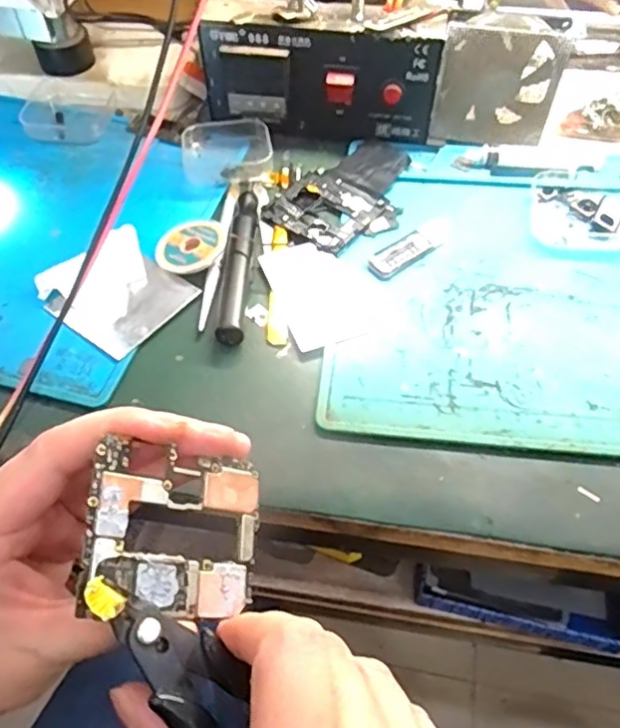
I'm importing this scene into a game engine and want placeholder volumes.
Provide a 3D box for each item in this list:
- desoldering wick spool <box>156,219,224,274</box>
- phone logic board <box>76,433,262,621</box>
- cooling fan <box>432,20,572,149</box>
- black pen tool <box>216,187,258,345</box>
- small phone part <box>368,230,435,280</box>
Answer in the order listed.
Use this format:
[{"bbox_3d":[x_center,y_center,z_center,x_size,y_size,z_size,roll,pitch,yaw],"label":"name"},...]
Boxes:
[{"bbox_3d":[-0.076,-0.074,0.396,0.043,0.013,0.043,-1,56,1],"label":"desoldering wick spool"},{"bbox_3d":[-0.043,0.057,0.214,0.066,0.008,0.054,17,63,-40],"label":"phone logic board"},{"bbox_3d":[0.129,-0.190,0.428,0.080,0.080,0.019,4,56,4],"label":"cooling fan"},{"bbox_3d":[-0.043,-0.063,0.388,0.014,0.014,0.124,2,56,3],"label":"black pen tool"},{"bbox_3d":[0.057,-0.069,0.395,0.046,0.004,0.020,-32,61,-19],"label":"small phone part"}]

